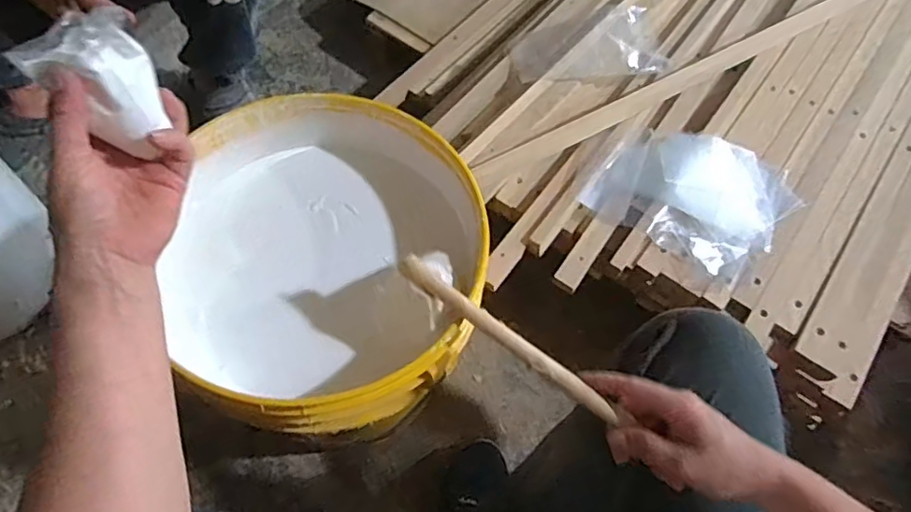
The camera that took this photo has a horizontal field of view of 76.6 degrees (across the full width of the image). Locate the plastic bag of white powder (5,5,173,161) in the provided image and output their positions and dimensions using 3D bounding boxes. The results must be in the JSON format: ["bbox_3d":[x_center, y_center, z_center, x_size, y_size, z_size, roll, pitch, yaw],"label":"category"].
[{"bbox_3d":[-0.216,-0.104,0.348,0.060,0.070,0.034,-1,62,-4],"label":"plastic bag of white powder"}]

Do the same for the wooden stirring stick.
[{"bbox_3d":[0.040,0.066,0.476,0.212,0.012,0.015,36,65,12],"label":"wooden stirring stick"}]

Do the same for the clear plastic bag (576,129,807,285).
[{"bbox_3d":[0.310,-0.086,0.747,0.237,0.031,0.198,29,64,11],"label":"clear plastic bag"}]

